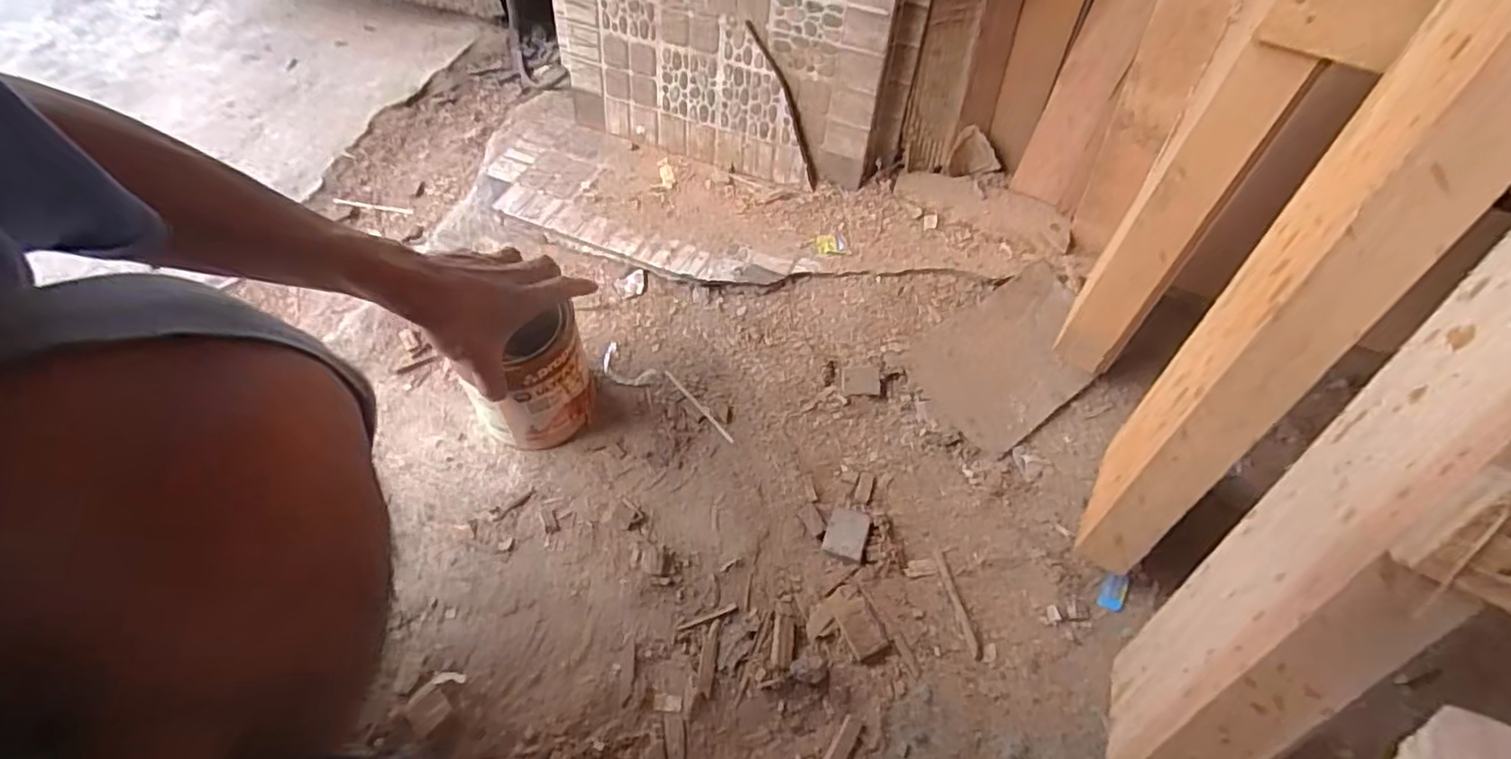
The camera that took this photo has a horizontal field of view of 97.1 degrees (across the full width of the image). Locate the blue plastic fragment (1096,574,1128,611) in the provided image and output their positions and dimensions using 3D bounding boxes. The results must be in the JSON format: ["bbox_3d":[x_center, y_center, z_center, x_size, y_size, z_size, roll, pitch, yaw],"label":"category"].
[{"bbox_3d":[0.296,0.175,0.553,0.020,0.005,0.033,26,58,17],"label":"blue plastic fragment"}]

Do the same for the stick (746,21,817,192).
[{"bbox_3d":[0.036,-0.299,0.737,0.016,0.186,0.018,-44,34,-26],"label":"stick"}]

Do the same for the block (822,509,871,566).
[{"bbox_3d":[0.082,0.138,0.595,0.035,0.008,0.046,19,56,12],"label":"block"}]

